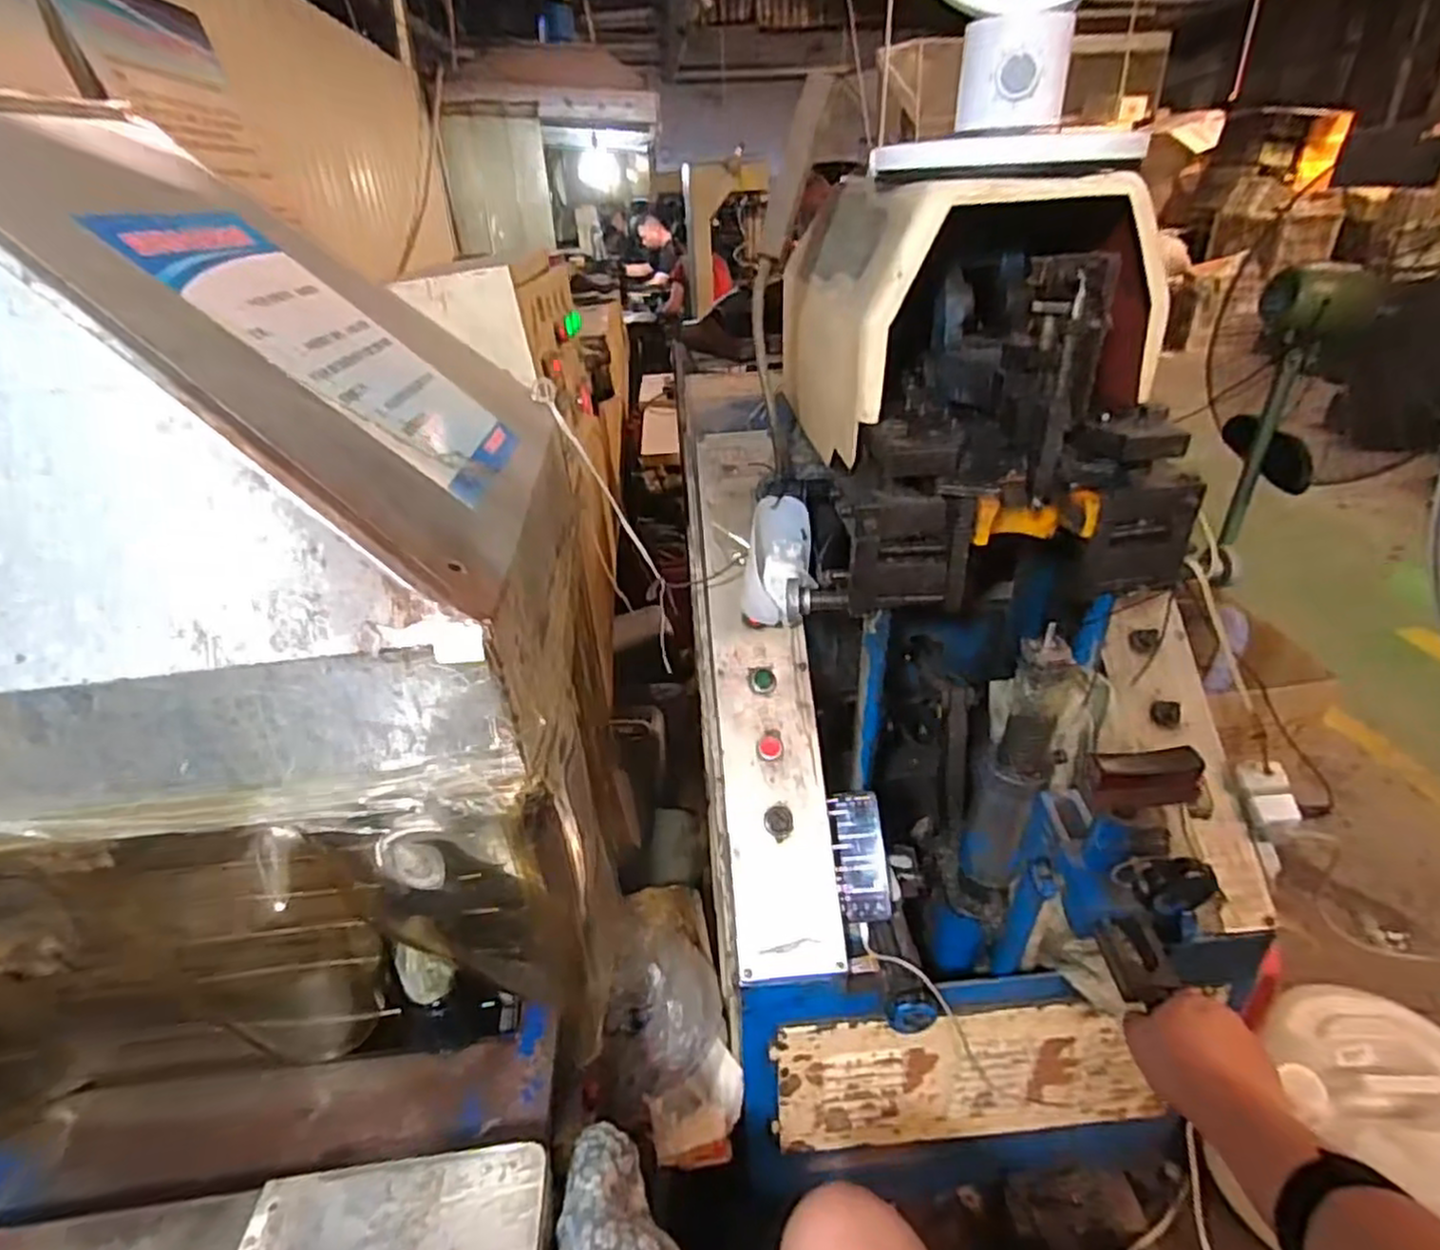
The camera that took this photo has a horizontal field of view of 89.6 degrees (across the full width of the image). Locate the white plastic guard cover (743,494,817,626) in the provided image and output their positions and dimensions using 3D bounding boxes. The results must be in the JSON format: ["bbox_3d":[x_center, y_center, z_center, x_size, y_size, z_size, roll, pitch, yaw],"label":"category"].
[{"bbox_3d":[0.077,-0.081,0.932,0.090,0.165,0.073,5,0,15],"label":"white plastic guard cover"}]

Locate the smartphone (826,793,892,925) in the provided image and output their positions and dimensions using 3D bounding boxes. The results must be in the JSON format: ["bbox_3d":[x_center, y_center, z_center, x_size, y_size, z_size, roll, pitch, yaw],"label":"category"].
[{"bbox_3d":[0.181,0.299,0.941,0.067,0.010,0.160,-10,73,17],"label":"smartphone"}]

